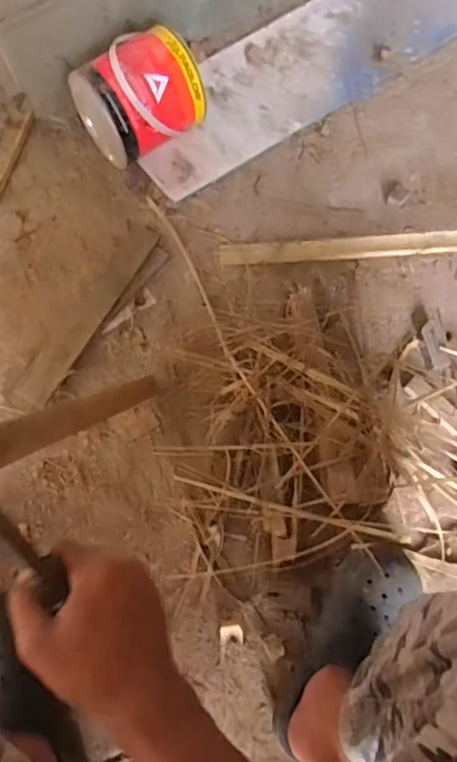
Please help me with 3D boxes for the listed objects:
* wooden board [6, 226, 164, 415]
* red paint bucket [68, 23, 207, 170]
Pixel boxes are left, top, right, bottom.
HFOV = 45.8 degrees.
[{"bbox_3d":[-0.215,-0.107,0.834,0.061,0.013,0.337,28,74,7],"label":"wooden board"},{"bbox_3d":[-0.138,-0.443,0.861,0.166,0.163,0.146,-35,76,-11],"label":"red paint bucket"}]

